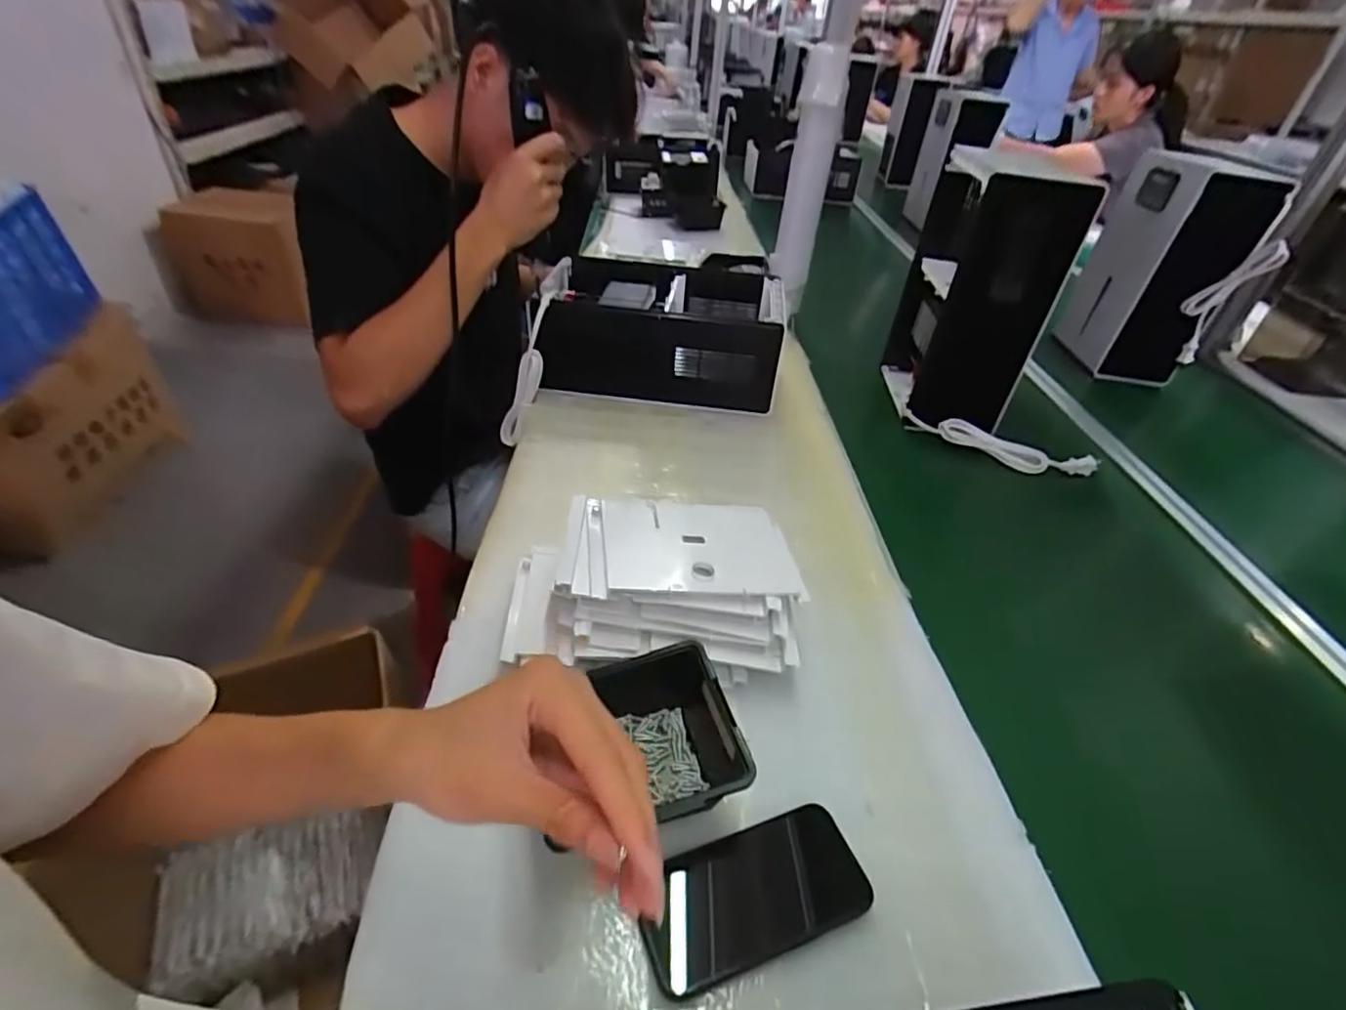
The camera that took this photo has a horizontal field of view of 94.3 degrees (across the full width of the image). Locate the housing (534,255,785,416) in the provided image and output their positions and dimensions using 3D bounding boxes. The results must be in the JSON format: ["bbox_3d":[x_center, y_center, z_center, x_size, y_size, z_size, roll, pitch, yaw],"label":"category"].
[{"bbox_3d":[-0.017,-0.239,0.887,0.326,0.140,0.190,2,38,-5],"label":"housing"}]

